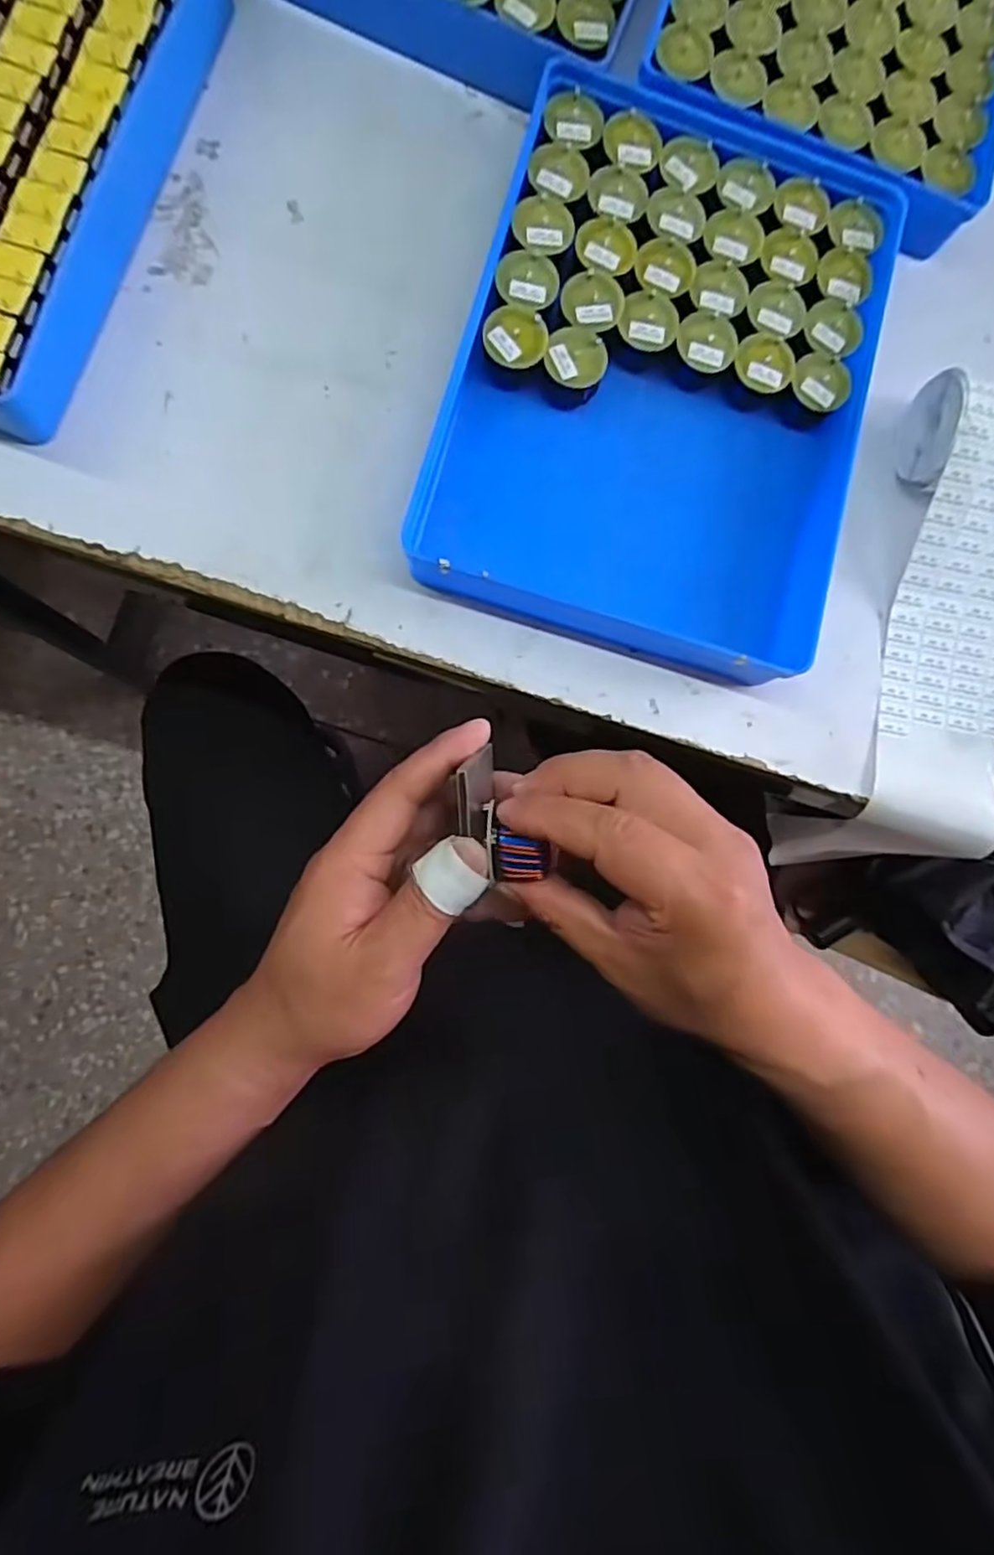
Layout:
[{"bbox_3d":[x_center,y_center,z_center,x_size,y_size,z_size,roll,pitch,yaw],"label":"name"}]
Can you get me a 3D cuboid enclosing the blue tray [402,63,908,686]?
[{"bbox_3d":[0.097,-0.234,0.386,0.229,0.038,0.315,16,85,-4],"label":"blue tray"}]

